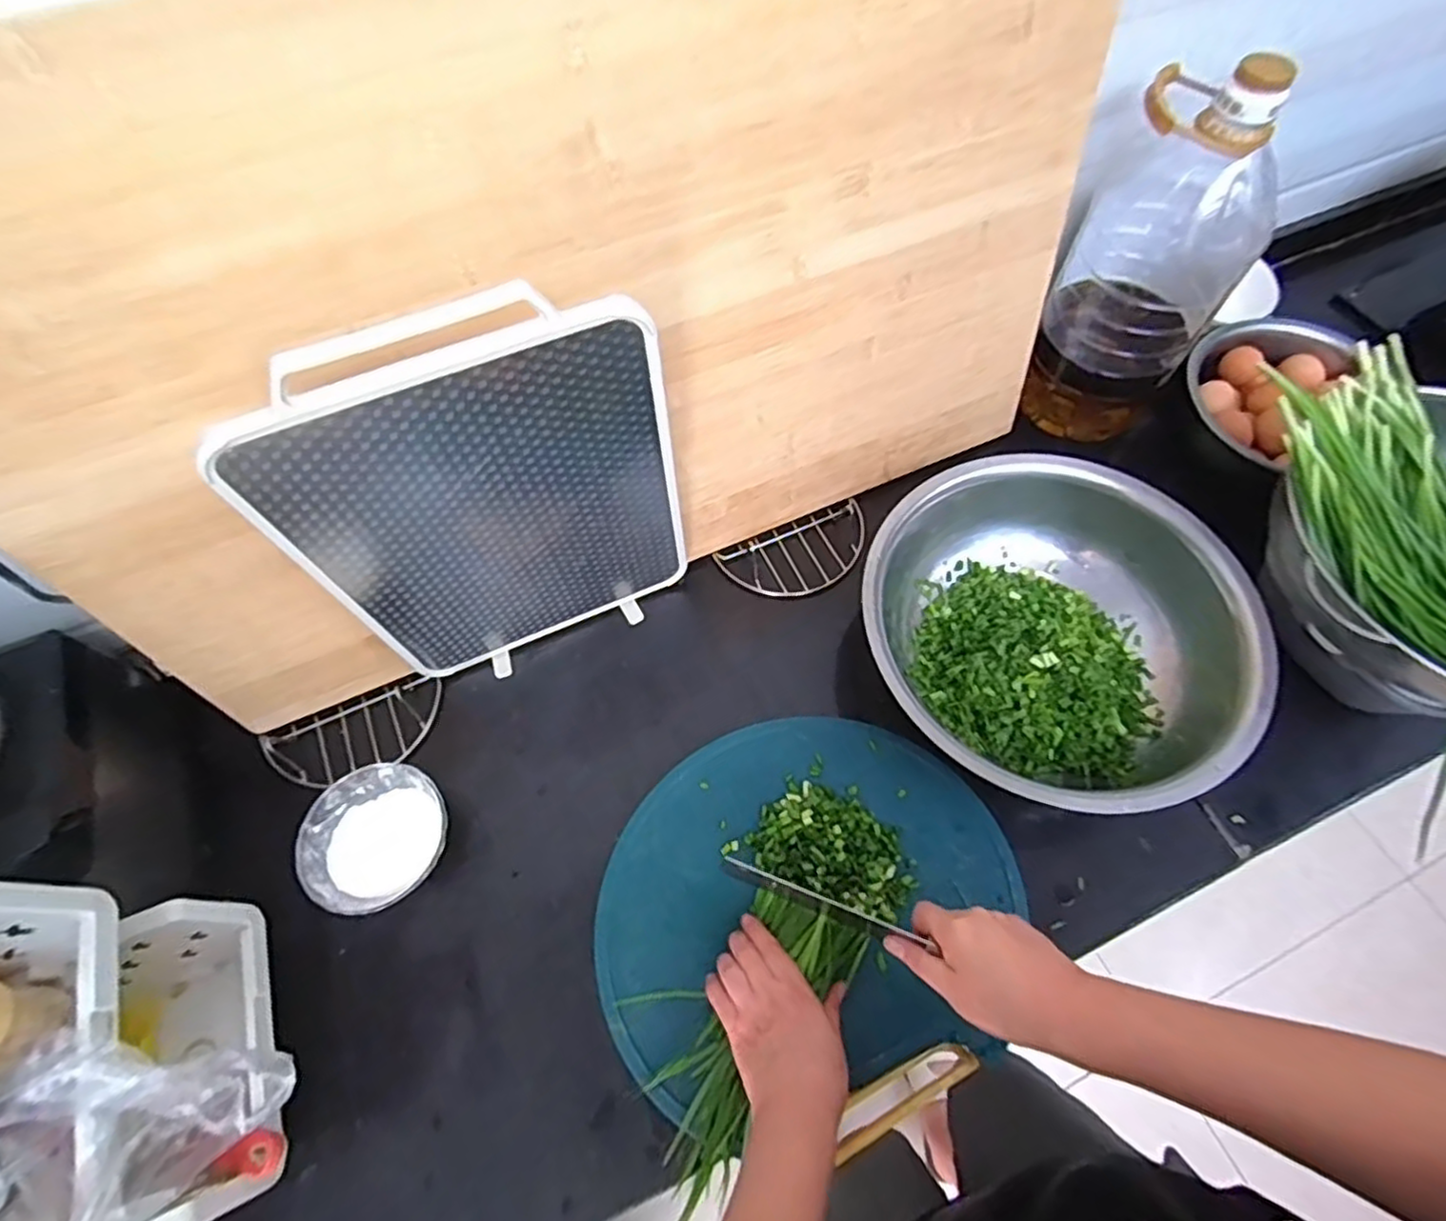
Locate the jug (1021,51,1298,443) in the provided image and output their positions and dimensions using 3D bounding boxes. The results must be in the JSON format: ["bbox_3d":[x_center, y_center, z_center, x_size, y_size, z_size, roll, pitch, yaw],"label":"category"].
[{"bbox_3d":[0.431,-0.342,0.697,0.154,0.342,0.126,33,68,17],"label":"jug"}]

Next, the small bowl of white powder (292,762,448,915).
[{"bbox_3d":[-0.304,0.201,0.610,0.115,0.057,0.117,-1,62,2],"label":"small bowl of white powder"}]

